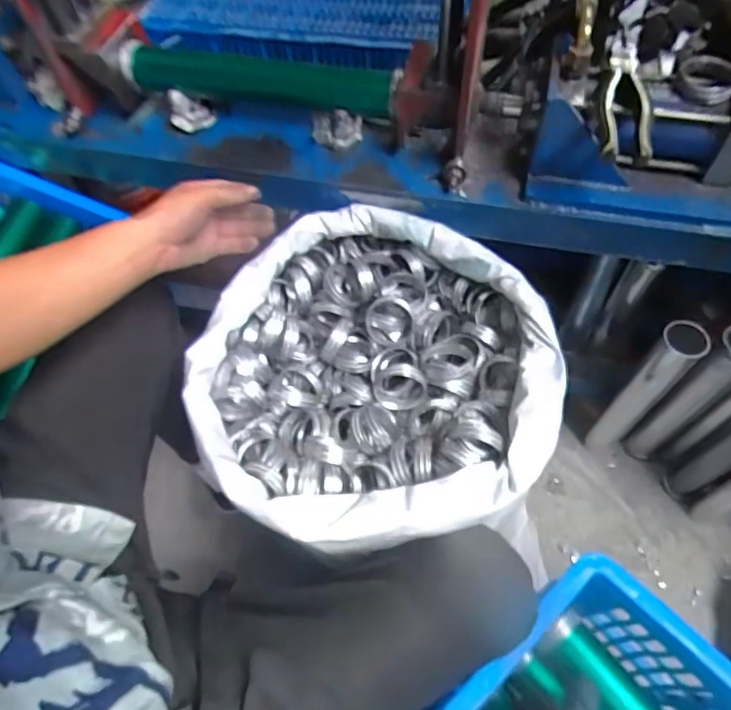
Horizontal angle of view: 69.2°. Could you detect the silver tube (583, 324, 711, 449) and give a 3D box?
[{"bbox_3d":[0.430,0.067,0.845,0.060,0.333,0.055,-38,65,-17],"label":"silver tube"}]

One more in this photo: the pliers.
[{"bbox_3d":[0.259,-0.262,0.531,0.048,0.024,0.184,9,61,9],"label":"pliers"}]

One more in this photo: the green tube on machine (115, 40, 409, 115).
[{"bbox_3d":[-0.133,-0.350,0.675,0.380,0.059,0.058,15,63,12],"label":"green tube on machine"}]

